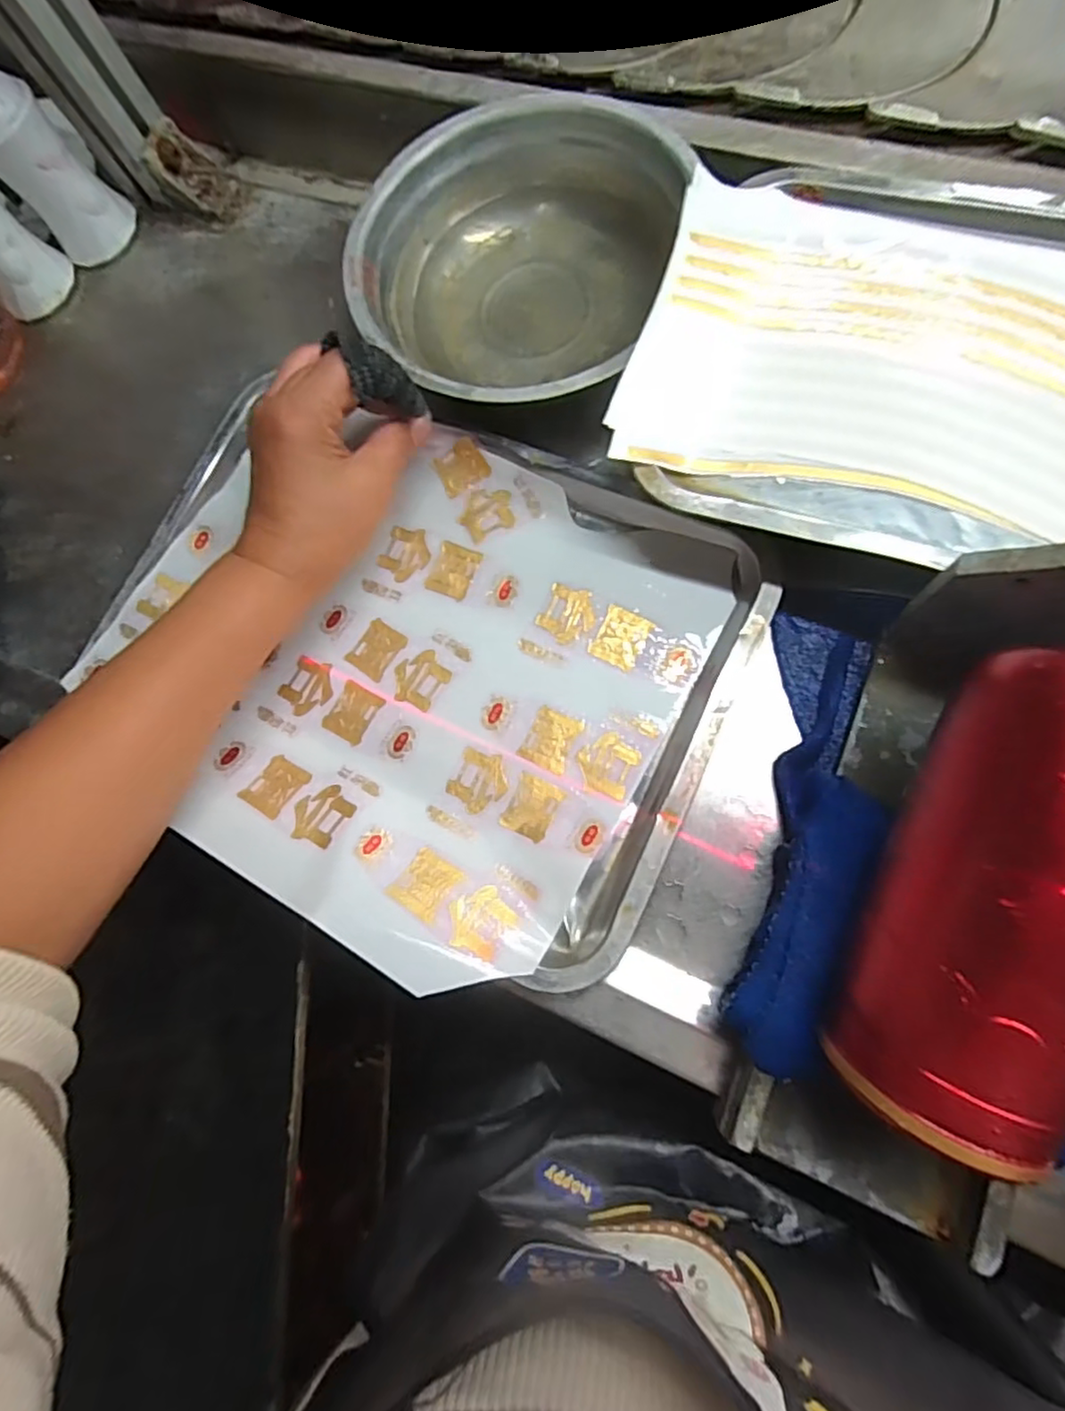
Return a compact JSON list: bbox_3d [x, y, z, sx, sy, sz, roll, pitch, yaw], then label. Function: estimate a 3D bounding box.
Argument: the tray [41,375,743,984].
[{"bbox_3d":[-0.079,-0.029,0.354,0.334,0.049,0.266,25,86,9],"label":"tray"}]

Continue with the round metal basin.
[{"bbox_3d":[-0.014,-0.258,0.379,0.178,0.066,0.197,13,84,8],"label":"round metal basin"}]

